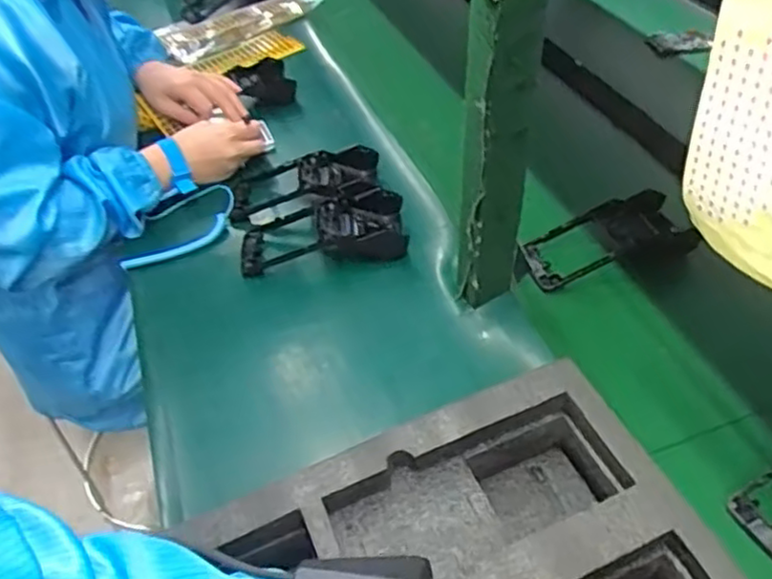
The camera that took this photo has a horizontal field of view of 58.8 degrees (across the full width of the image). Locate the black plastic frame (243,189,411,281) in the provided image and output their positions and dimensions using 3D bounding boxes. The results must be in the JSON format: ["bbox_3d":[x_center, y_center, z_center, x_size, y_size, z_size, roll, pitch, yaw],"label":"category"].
[{"bbox_3d":[-0.070,-0.058,0.748,0.181,0.051,0.084,-5,44,-2],"label":"black plastic frame"}]

